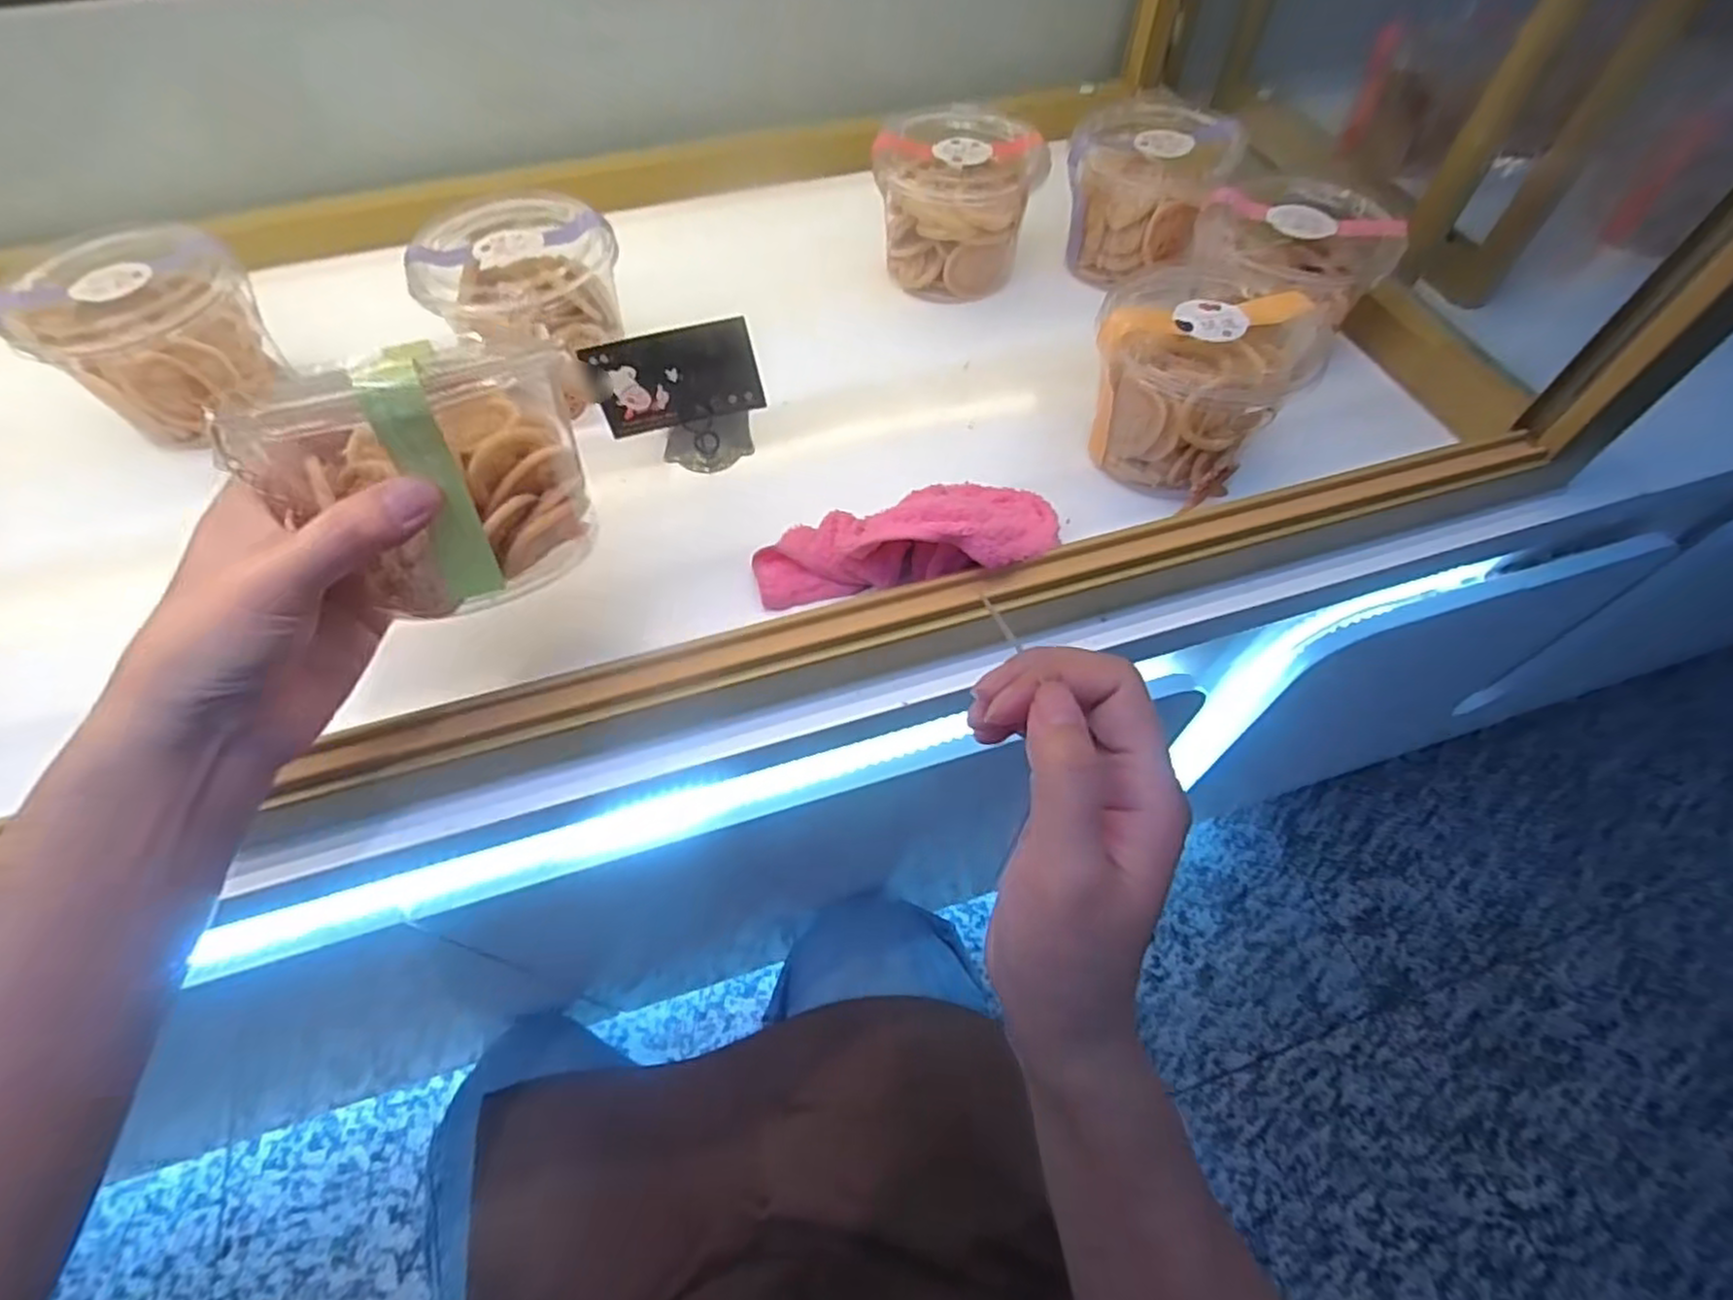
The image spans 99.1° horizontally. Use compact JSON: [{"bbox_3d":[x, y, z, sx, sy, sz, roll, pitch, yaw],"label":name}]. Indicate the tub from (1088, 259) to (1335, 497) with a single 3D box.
[{"bbox_3d":[0.192,-0.148,0.417,0.114,0.085,0.092,-26,62,-15],"label":"tub"}]

